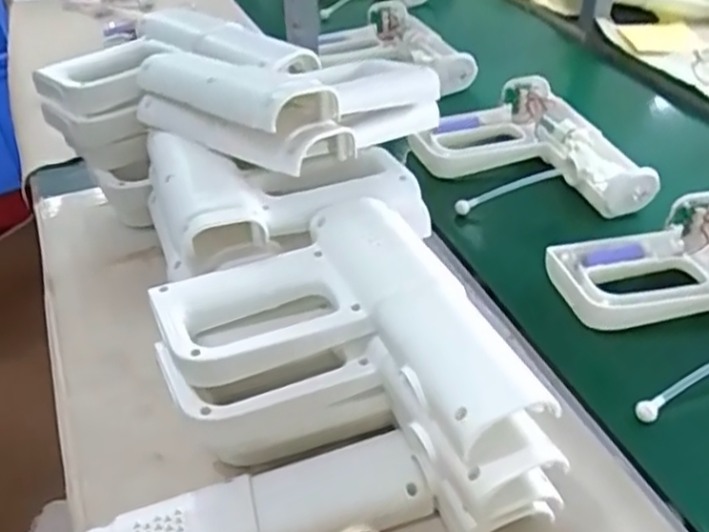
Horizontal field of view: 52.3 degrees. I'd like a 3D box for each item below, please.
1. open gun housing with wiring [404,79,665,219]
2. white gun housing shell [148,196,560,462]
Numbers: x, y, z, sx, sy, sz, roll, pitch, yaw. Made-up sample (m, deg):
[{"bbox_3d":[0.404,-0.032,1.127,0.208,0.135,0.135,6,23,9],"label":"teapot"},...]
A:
[{"bbox_3d":[0.169,-0.121,0.751,0.213,0.046,0.210,-3,40,0],"label":"open gun housing with wiring"},{"bbox_3d":[-0.011,0.042,0.428,0.176,0.039,0.188,-20,43,-19],"label":"white gun housing shell"}]

